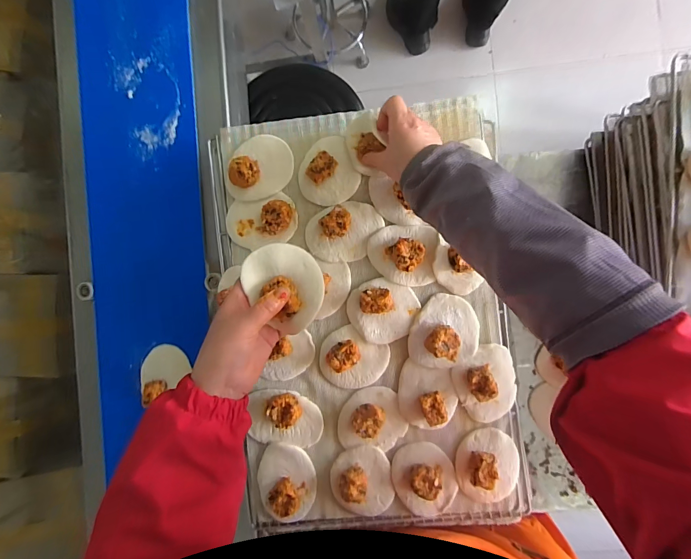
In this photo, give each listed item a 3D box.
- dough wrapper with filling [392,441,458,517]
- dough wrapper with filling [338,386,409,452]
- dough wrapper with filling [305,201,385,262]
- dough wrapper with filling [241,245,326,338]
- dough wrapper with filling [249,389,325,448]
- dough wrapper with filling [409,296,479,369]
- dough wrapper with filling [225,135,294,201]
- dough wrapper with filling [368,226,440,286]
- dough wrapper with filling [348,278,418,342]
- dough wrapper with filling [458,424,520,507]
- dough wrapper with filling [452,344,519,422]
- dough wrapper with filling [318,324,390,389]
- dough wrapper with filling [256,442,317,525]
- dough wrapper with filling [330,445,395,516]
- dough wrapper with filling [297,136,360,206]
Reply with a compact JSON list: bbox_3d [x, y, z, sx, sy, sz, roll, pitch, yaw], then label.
[{"bbox_3d":[0.112,0.285,0.488,0.083,0.028,0.104,-18,89,4],"label":"dough wrapper with filling"},{"bbox_3d":[0.039,0.200,0.493,0.094,0.023,0.087,4,90,4],"label":"dough wrapper with filling"},{"bbox_3d":[-0.002,-0.068,0.494,0.110,0.031,0.081,-12,89,4],"label":"dough wrapper with filling"},{"bbox_3d":[-0.064,0.005,0.372,0.074,0.023,0.095,-40,87,3],"label":"dough wrapper with filling"},{"bbox_3d":[-0.087,0.203,0.502,0.103,0.023,0.077,5,90,4],"label":"dough wrapper with filling"},{"bbox_3d":[0.140,0.075,0.484,0.091,0.029,0.102,15,91,4],"label":"dough wrapper with filling"},{"bbox_3d":[-0.127,-0.164,0.502,0.096,0.035,0.100,11,91,4],"label":"dough wrapper with filling"},{"bbox_3d":[0.081,-0.035,0.489,0.094,0.027,0.084,2,90,4],"label":"dough wrapper with filling"},{"bbox_3d":[0.050,0.045,0.491,0.095,0.028,0.088,0,90,4],"label":"dough wrapper with filling"},{"bbox_3d":[0.200,0.263,0.481,0.087,0.034,0.103,-19,89,4],"label":"dough wrapper with filling"},{"bbox_3d":[0.197,0.146,0.480,0.083,0.032,0.104,-12,89,4],"label":"dough wrapper with filling"},{"bbox_3d":[0.007,0.117,0.495,0.092,0.031,0.083,30,92,4],"label":"dough wrapper with filling"},{"bbox_3d":[-0.087,0.294,0.499,0.083,0.028,0.104,3,90,4],"label":"dough wrapper with filling"},{"bbox_3d":[0.023,0.291,0.493,0.085,0.027,0.100,-12,89,4],"label":"dough wrapper with filling"},{"bbox_3d":[-0.024,-0.158,0.499,0.096,0.036,0.097,-26,88,4],"label":"dough wrapper with filling"}]

